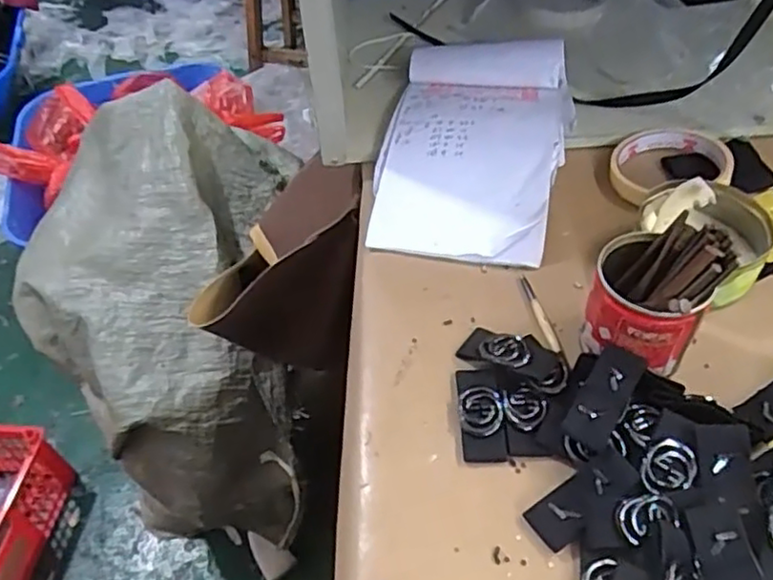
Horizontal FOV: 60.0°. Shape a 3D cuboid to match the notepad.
[{"bbox_3d":[0.070,-0.124,0.542,0.141,0.030,0.235,10,51,12],"label":"notepad"}]

